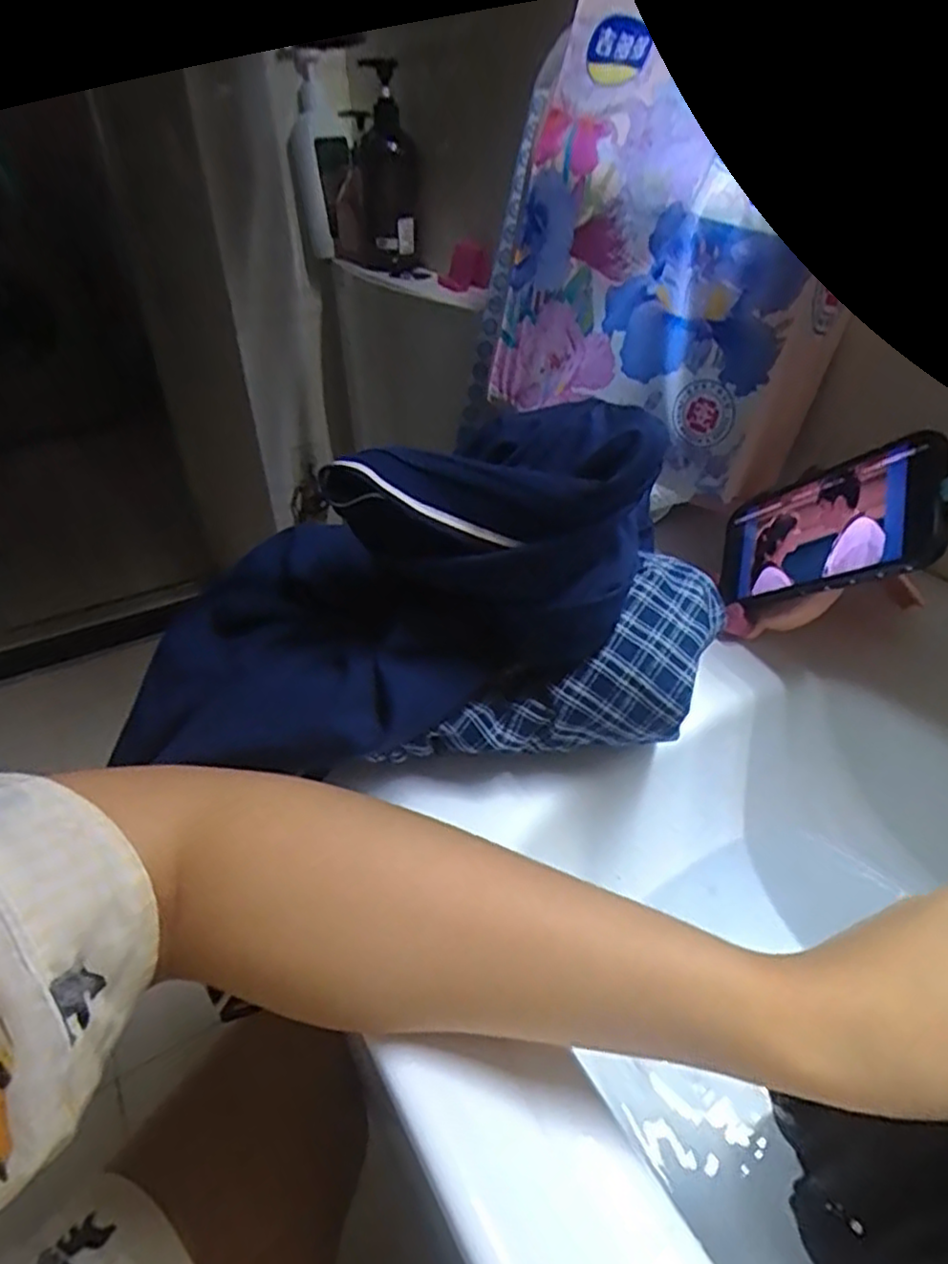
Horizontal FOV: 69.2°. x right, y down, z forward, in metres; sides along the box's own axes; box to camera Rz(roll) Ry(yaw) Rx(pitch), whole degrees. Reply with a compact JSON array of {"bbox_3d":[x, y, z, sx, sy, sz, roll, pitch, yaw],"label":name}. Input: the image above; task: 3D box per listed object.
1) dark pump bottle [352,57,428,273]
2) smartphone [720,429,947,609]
[{"bbox_3d":[-0.108,-0.514,0.776,0.086,0.192,0.070,13,38,17],"label":"dark pump bottle"},{"bbox_3d":[0.202,-0.060,0.406,0.009,0.149,0.077,14,77,-20],"label":"smartphone"}]

